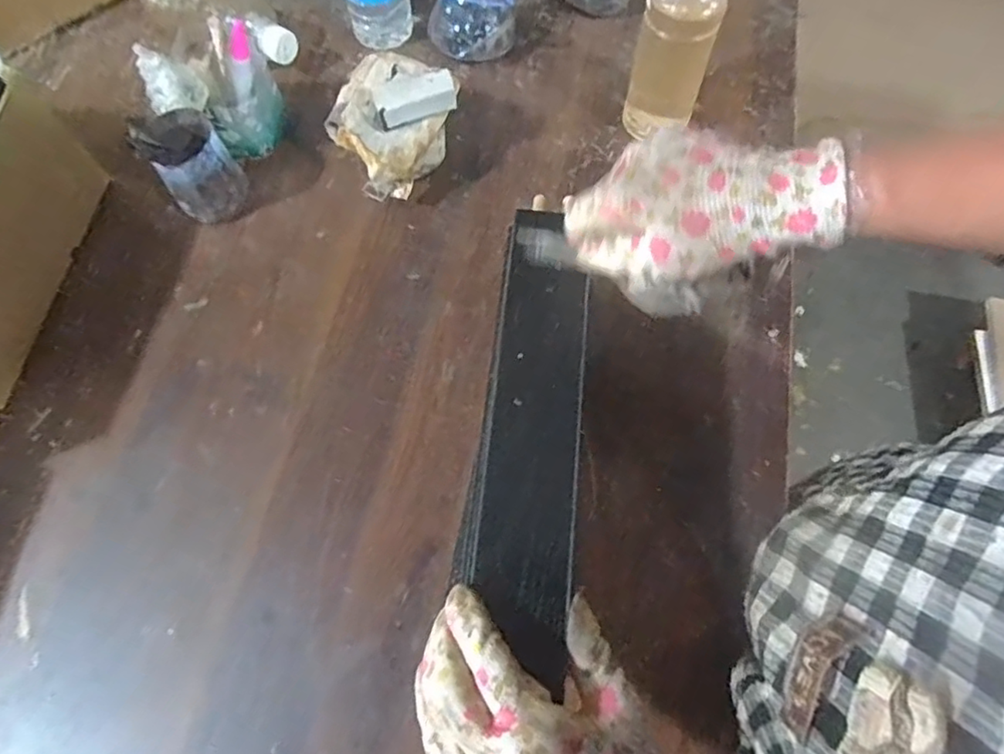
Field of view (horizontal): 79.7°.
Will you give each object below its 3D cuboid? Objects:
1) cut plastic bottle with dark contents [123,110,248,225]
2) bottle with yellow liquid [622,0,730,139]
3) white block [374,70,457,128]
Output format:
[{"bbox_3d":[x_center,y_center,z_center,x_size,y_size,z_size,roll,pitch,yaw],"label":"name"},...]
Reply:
[{"bbox_3d":[-0.272,-0.188,0.534,0.071,0.085,0.065,0,68,0],"label":"cut plastic bottle with dark contents"},{"bbox_3d":[0.149,-0.291,0.502,0.063,0.207,0.056,17,69,7],"label":"bottle with yellow liquid"},{"bbox_3d":[-0.072,-0.237,0.507,0.064,0.020,0.033,-19,69,-6],"label":"white block"}]

